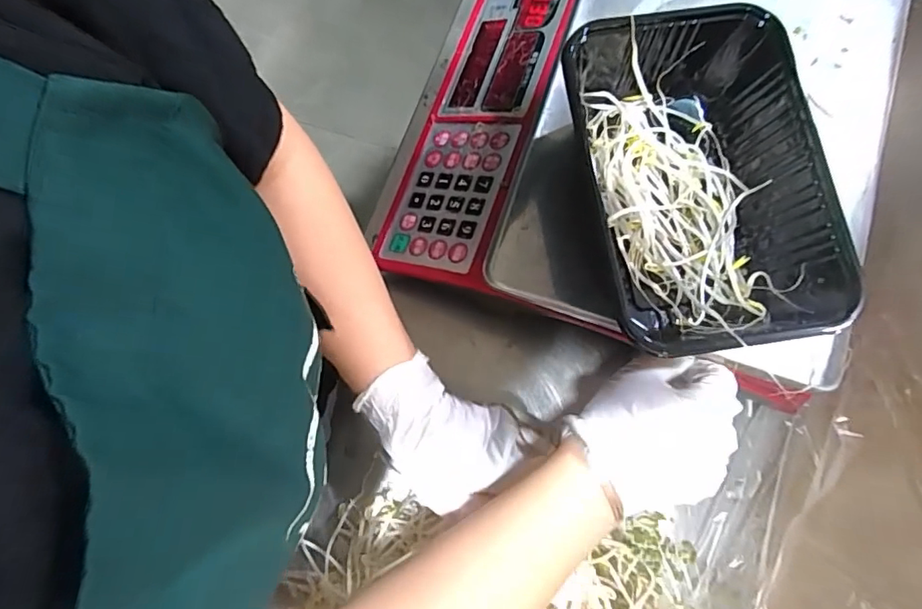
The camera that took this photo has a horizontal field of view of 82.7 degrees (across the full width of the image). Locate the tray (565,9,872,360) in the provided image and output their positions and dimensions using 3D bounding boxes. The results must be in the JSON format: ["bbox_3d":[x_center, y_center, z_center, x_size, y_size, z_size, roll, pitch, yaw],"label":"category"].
[{"bbox_3d":[0.128,-0.066,0.294,0.110,0.067,0.180,-12,79,-3],"label":"tray"}]

